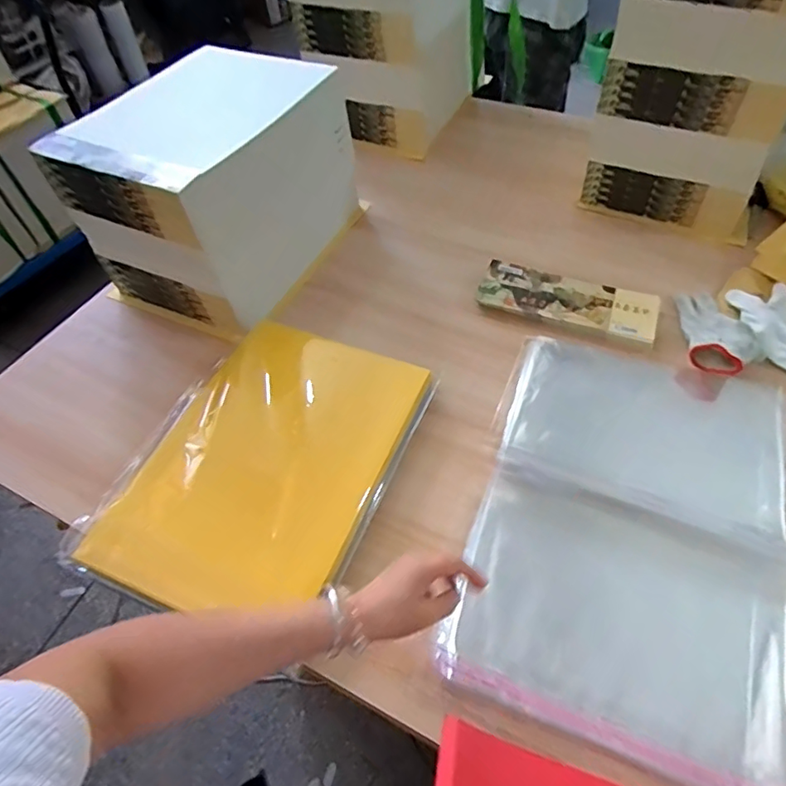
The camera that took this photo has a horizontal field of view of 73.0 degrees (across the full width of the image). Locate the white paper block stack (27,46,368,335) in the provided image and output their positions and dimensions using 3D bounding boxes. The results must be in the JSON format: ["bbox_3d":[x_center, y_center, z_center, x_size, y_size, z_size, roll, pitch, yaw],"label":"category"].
[{"bbox_3d":[-0.257,-0.310,0.861,0.277,0.286,0.381,25,58,20],"label":"white paper block stack"}]

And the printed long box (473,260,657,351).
[{"bbox_3d":[0.267,-0.138,0.818,0.261,0.026,0.100,17,56,15],"label":"printed long box"}]

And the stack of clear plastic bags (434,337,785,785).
[{"bbox_3d":[0.277,0.141,0.616,0.335,0.024,0.481,16,56,14],"label":"stack of clear plastic bags"}]

